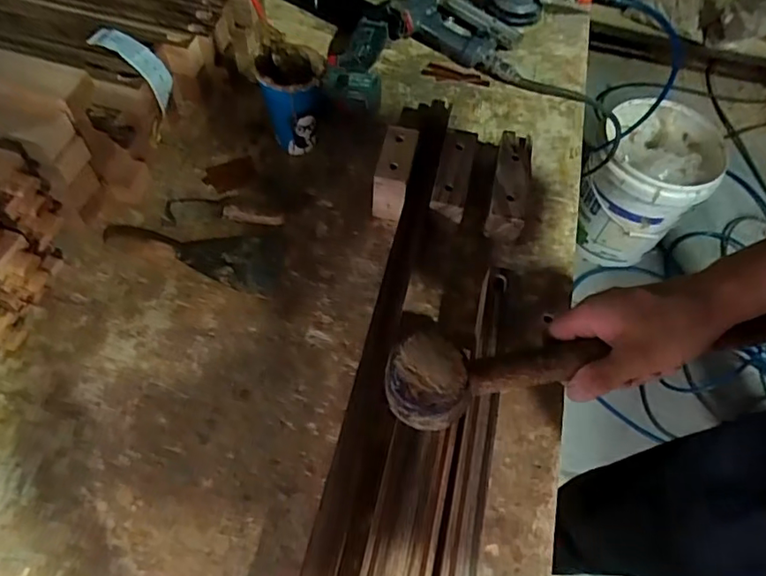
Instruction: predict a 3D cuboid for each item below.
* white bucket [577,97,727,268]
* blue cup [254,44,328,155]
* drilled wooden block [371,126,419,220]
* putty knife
[{"bbox_3d":[0.683,-0.268,1.494,0.291,0.321,0.336,29,62,14],"label":"white bucket"},{"bbox_3d":[-0.115,-0.237,0.733,0.080,0.131,0.083,1,59,-2],"label":"blue cup"},{"bbox_3d":[0.014,-0.142,0.712,0.042,0.089,0.087,9,59,2],"label":"drilled wooden block"},{"bbox_3d":[-0.234,-0.049,0.679,0.224,0.018,0.079,12,59,4],"label":"putty knife"}]

